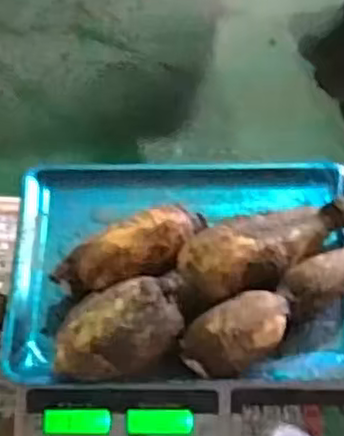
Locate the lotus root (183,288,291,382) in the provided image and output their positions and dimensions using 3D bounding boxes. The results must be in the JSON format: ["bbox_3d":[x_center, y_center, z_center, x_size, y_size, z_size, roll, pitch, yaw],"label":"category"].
[{"bbox_3d":[0.054,0.094,0.569,0.095,0.047,0.054,-31,60,-27],"label":"lotus root"}]

